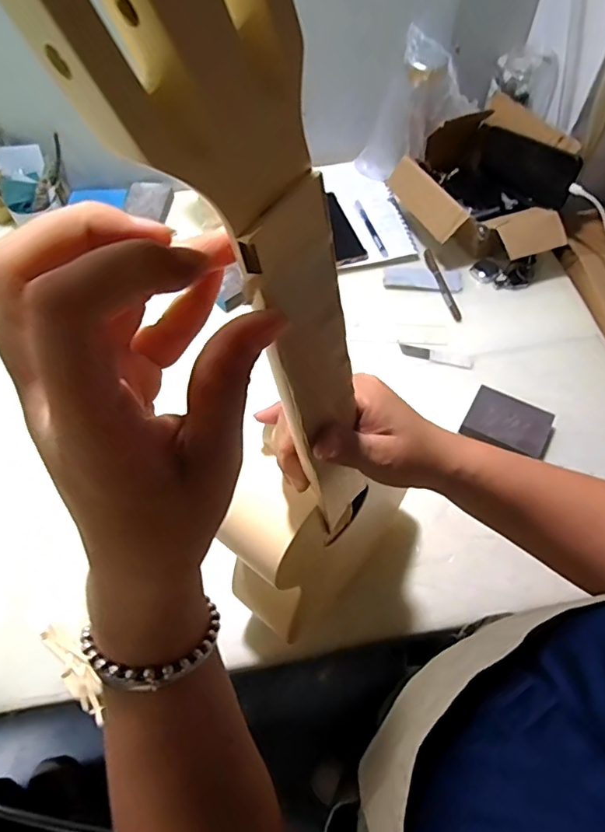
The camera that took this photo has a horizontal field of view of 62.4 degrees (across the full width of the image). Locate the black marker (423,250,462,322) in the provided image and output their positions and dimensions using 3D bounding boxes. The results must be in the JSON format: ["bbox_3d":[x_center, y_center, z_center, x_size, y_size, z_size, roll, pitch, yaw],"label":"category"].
[{"bbox_3d":[0.211,-0.199,0.752,0.013,0.010,0.135,-13,63,-6],"label":"black marker"}]

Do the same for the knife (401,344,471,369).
[{"bbox_3d":[0.186,-0.084,0.696,0.099,0.004,0.020,14,63,8],"label":"knife"}]

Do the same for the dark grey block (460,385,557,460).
[{"bbox_3d":[0.258,0.011,0.626,0.099,0.026,0.076,24,65,13],"label":"dark grey block"}]

